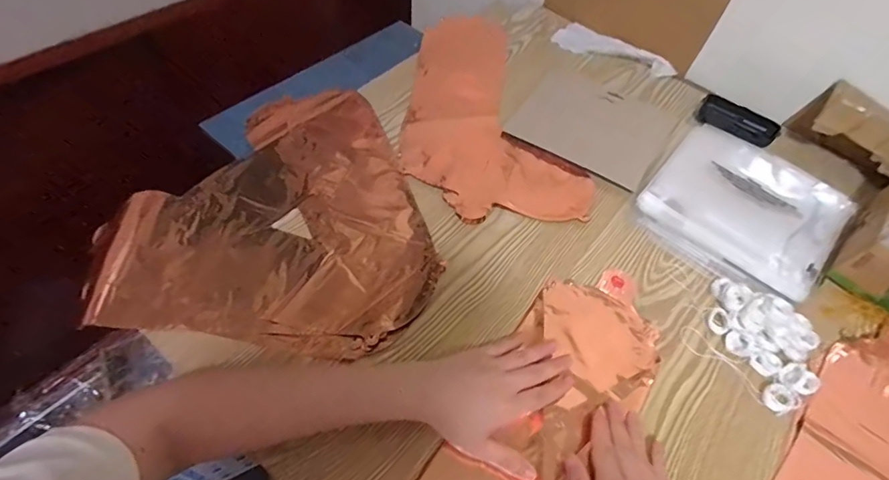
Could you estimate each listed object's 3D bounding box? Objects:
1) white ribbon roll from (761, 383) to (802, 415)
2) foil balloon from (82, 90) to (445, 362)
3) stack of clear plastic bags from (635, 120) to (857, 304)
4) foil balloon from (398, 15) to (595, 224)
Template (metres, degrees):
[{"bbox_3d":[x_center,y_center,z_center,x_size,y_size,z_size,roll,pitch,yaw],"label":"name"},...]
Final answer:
[{"bbox_3d":[0.321,0.152,0.436,0.031,0.008,0.027,-16,57,-17],"label":"white ribbon roll"},{"bbox_3d":[-0.186,-0.057,0.535,0.348,0.013,0.371,4,54,-2],"label":"foil balloon"},{"bbox_3d":[0.382,-0.049,0.578,0.207,0.022,0.262,39,60,21],"label":"stack of clear plastic bags"},{"bbox_3d":[0.046,-0.198,0.660,0.221,0.009,0.425,-4,54,-8],"label":"foil balloon"}]

